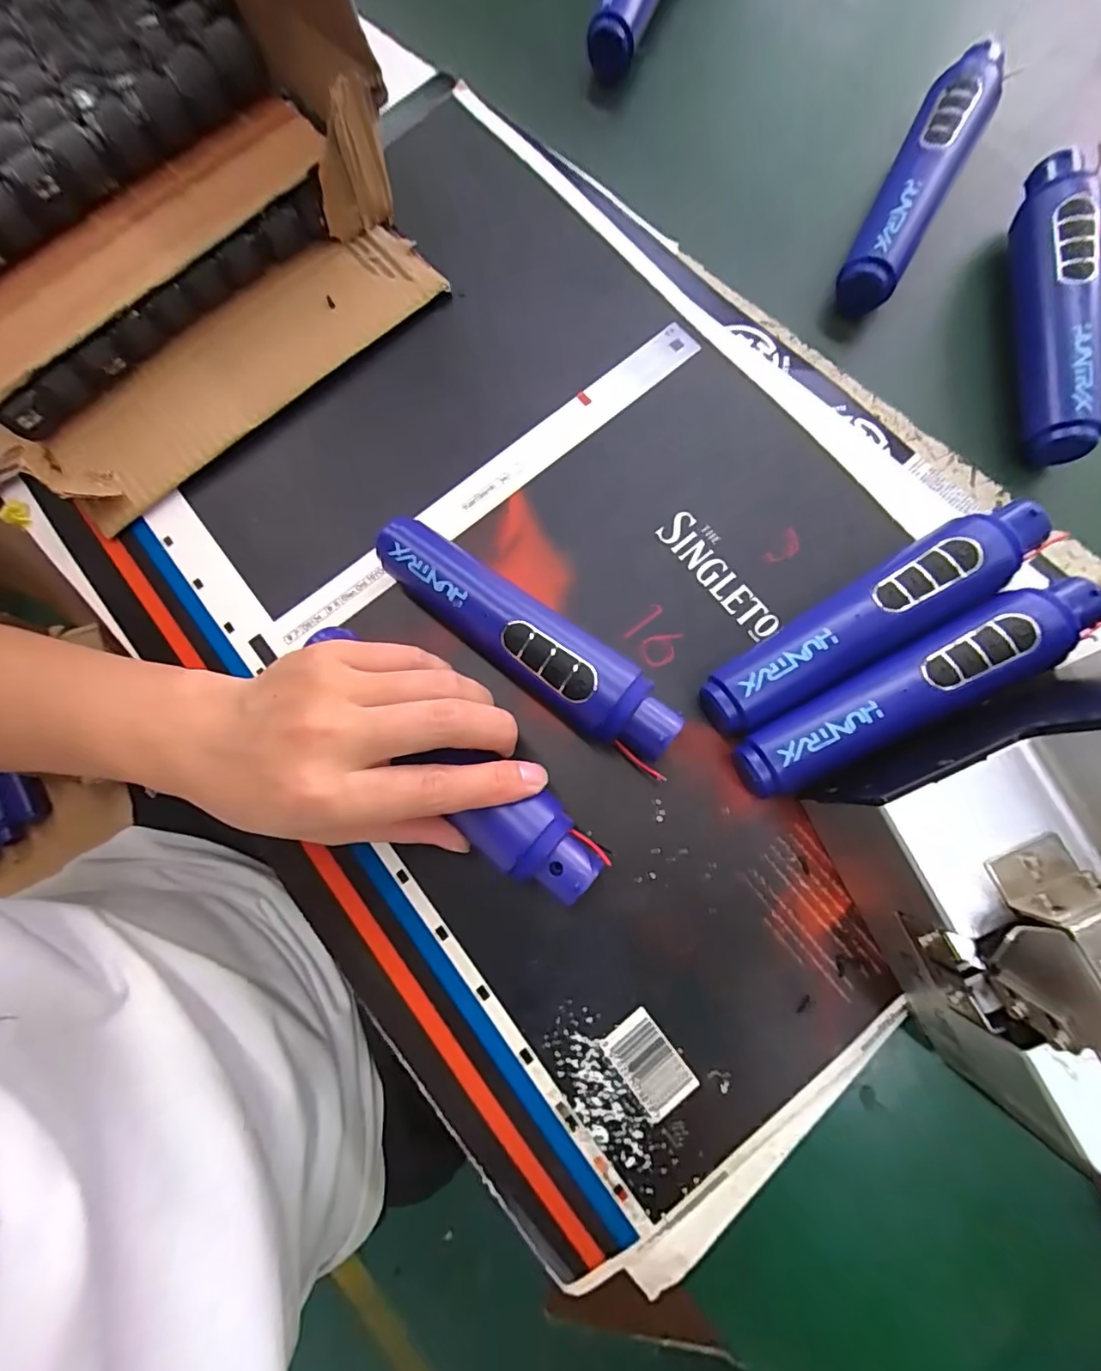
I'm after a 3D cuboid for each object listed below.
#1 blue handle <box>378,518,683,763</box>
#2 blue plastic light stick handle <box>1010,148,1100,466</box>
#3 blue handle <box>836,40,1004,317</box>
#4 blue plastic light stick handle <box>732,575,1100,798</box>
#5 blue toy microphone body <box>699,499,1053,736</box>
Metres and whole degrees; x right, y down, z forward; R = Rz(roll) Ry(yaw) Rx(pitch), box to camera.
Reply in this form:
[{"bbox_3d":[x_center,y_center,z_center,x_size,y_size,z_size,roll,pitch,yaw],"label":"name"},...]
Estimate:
[{"bbox_3d":[-0.014,-0.024,0.271,0.174,0.038,0.040,39,83,10],"label":"blue handle"},{"bbox_3d":[0.276,-0.205,0.300,0.031,0.044,0.173,7,79,4],"label":"blue plastic light stick handle"},{"bbox_3d":[0.221,-0.305,0.321,0.040,0.035,0.178,30,81,9],"label":"blue handle"},{"bbox_3d":[0.167,-0.001,0.254,0.177,0.039,0.037,-26,78,-2],"label":"blue plastic light stick handle"},{"bbox_3d":[0.151,-0.031,0.262,0.172,0.046,0.034,-30,79,-3],"label":"blue toy microphone body"}]

